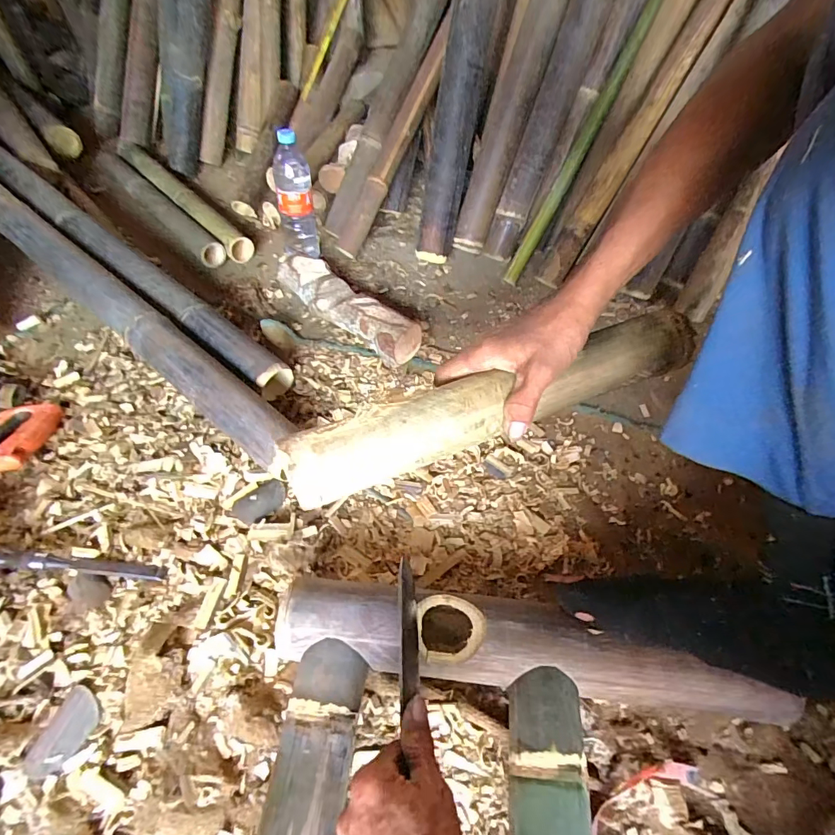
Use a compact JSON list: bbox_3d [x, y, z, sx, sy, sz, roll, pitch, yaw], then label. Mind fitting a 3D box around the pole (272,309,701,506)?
[{"bbox_3d":[0.072,-0.014,0.399,0.383,0.045,0.055,-19,55,-10],"label":"pole"}]

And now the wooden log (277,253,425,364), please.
[{"bbox_3d":[-0.131,-0.197,0.785,0.322,0.068,0.079,36,60,23],"label":"wooden log"}]

